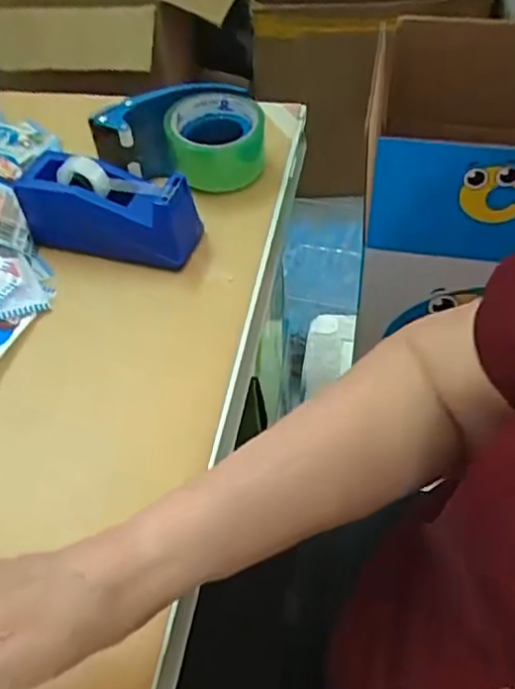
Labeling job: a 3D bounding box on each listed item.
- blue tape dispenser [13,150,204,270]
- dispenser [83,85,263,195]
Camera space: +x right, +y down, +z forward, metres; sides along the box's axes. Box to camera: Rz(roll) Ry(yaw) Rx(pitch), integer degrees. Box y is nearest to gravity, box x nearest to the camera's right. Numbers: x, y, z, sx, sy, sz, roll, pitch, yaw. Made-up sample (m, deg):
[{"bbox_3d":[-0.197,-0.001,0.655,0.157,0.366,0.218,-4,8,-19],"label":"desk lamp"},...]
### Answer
[{"bbox_3d":[-0.129,-0.118,0.540,0.149,0.078,0.050,10,52,13],"label":"blue tape dispenser"},{"bbox_3d":[-0.074,-0.197,0.598,0.161,0.073,0.078,-11,51,-5],"label":"dispenser"}]

